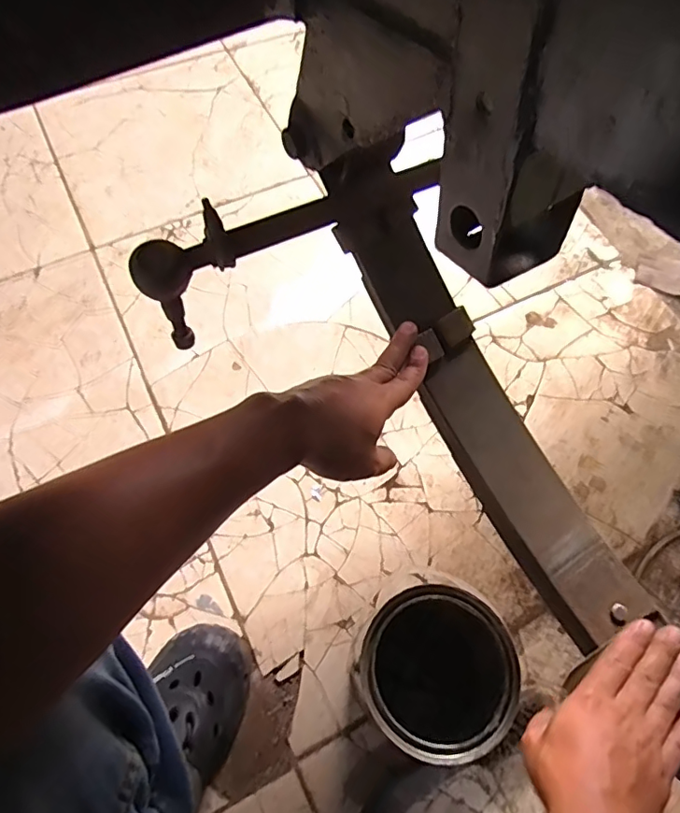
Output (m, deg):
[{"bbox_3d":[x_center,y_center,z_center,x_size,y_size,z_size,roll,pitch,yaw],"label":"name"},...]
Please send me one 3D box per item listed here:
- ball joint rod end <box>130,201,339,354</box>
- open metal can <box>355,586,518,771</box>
[{"bbox_3d":[-0.079,-0.119,0.417,0.158,0.089,0.034,-32,70,-16],"label":"ball joint rod end"},{"bbox_3d":[0.095,0.278,0.566,0.144,0.157,0.145,1,65,-2],"label":"open metal can"}]

